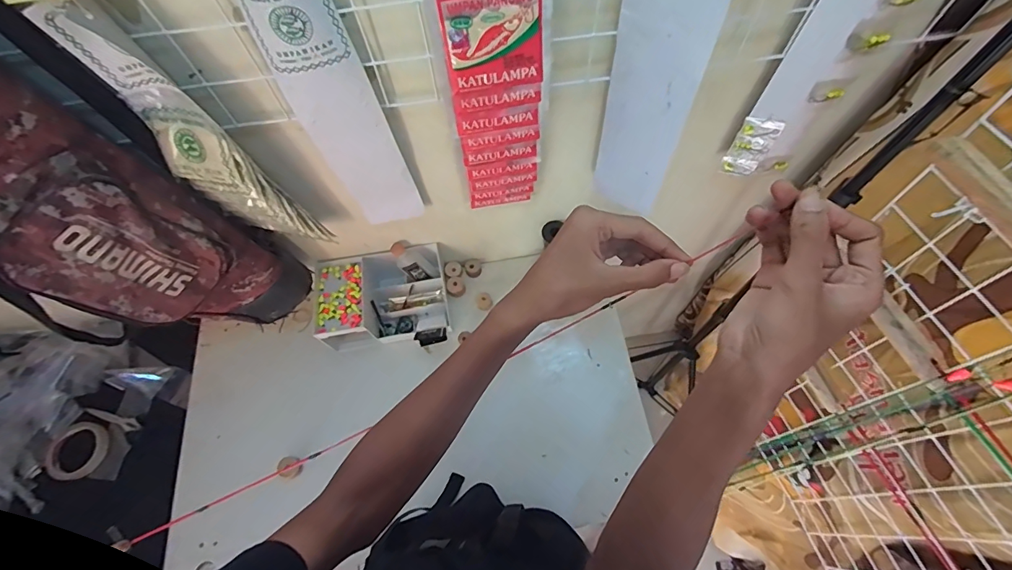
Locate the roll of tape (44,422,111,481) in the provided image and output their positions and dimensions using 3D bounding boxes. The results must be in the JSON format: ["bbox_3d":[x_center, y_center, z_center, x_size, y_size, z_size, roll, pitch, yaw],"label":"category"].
[{"bbox_3d":[-0.754,0.294,0.790,0.099,0.017,0.096,-1,65,3],"label":"roll of tape"}]

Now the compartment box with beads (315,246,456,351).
[{"bbox_3d":[-0.233,0.030,0.863,0.230,0.121,0.157,-7,64,0],"label":"compartment box with beads"}]

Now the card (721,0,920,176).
[{"bbox_3d":[0.381,-0.270,0.514,0.103,0.396,0.018,4,63,2],"label":"card"}]

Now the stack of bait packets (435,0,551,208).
[{"bbox_3d":[-0.004,-0.217,0.526,0.110,0.403,0.025,-11,65,-2],"label":"stack of bait packets"}]

